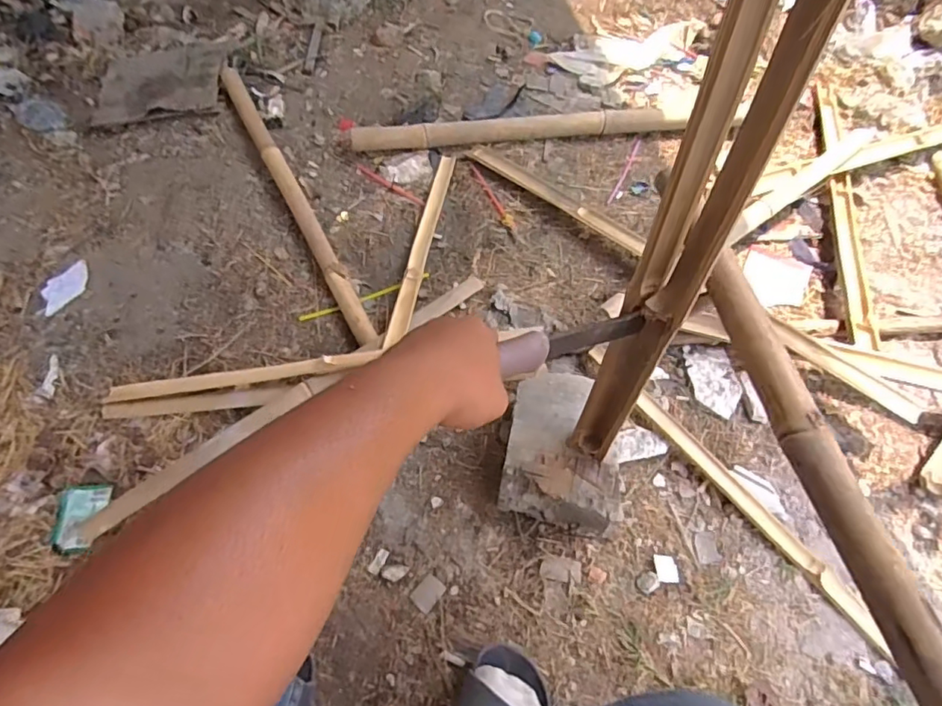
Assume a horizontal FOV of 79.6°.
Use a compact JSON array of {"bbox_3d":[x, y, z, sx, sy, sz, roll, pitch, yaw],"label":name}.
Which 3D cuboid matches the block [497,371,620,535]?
[{"bbox_3d":[0.127,0.139,0.796,0.155,0.107,0.215,10,56,5],"label":"block"}]

